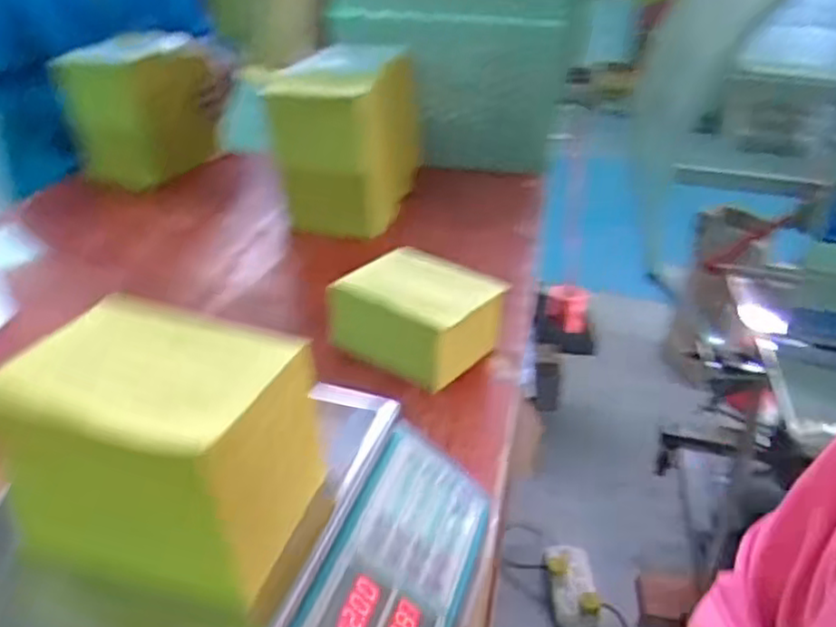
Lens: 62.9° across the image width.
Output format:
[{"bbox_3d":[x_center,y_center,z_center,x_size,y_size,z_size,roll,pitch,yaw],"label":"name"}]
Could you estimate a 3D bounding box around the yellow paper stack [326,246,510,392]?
[{"bbox_3d":[-0.001,0.000,0.805,0.155,0.088,0.134,24,36,30],"label":"yellow paper stack"}]

